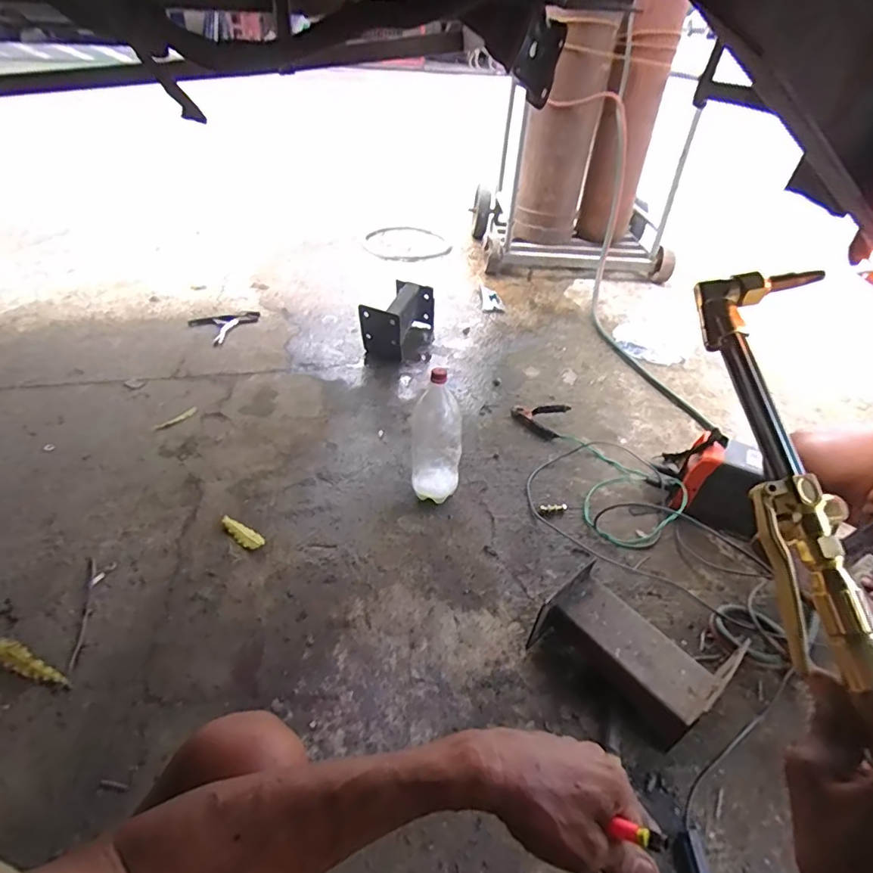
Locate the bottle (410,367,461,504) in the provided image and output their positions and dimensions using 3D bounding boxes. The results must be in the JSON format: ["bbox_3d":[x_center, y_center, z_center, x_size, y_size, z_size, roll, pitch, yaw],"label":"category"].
[{"bbox_3d":[0.000,0.013,0.999,0.101,0.292,0.077,4,41,-1],"label":"bottle"}]

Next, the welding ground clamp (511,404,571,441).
[{"bbox_3d":[0.248,-0.052,1.244,0.133,0.045,0.115,16,42,14],"label":"welding ground clamp"}]

